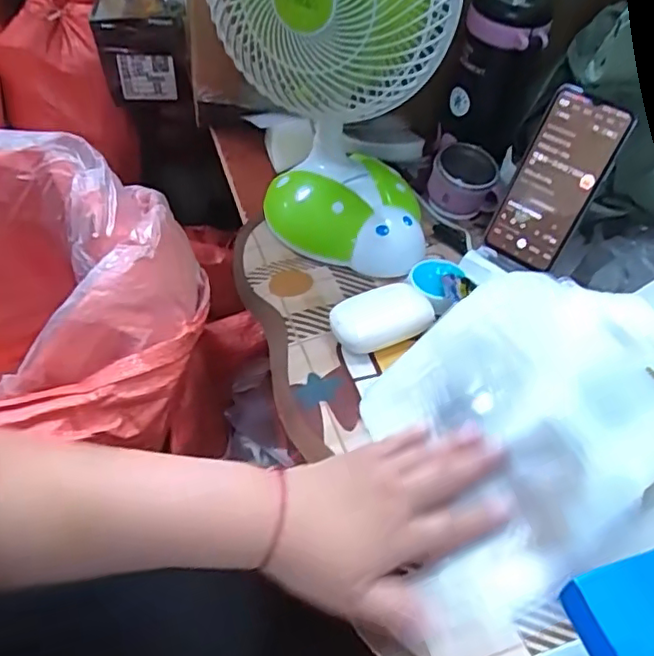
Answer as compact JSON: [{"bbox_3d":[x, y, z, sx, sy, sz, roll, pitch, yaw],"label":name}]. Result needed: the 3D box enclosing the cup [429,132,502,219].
[{"bbox_3d":[0.154,-0.164,0.675,0.083,0.066,0.067,17,48,10],"label":"cup"}]

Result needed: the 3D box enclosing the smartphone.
[{"bbox_3d":[0.211,-0.133,0.560,0.071,0.156,0.017,37,31,26],"label":"smartphone"}]

